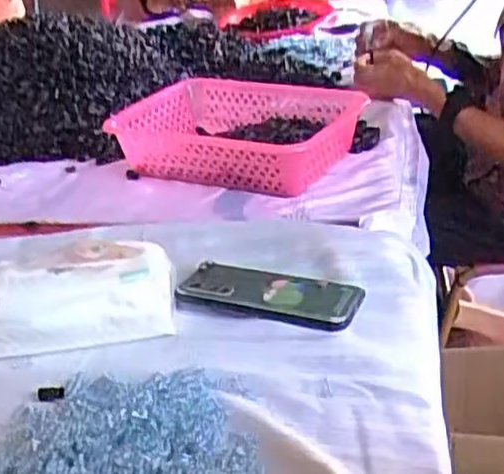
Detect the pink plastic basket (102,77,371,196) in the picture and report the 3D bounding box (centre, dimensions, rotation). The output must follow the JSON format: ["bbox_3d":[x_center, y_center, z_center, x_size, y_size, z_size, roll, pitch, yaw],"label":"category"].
[{"bbox_3d":[-0.020,-0.144,0.944,0.270,0.088,0.244,8,32,25],"label":"pink plastic basket"}]

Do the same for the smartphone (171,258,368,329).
[{"bbox_3d":[0.015,0.051,0.637,0.160,0.017,0.074,6,32,22],"label":"smartphone"}]

